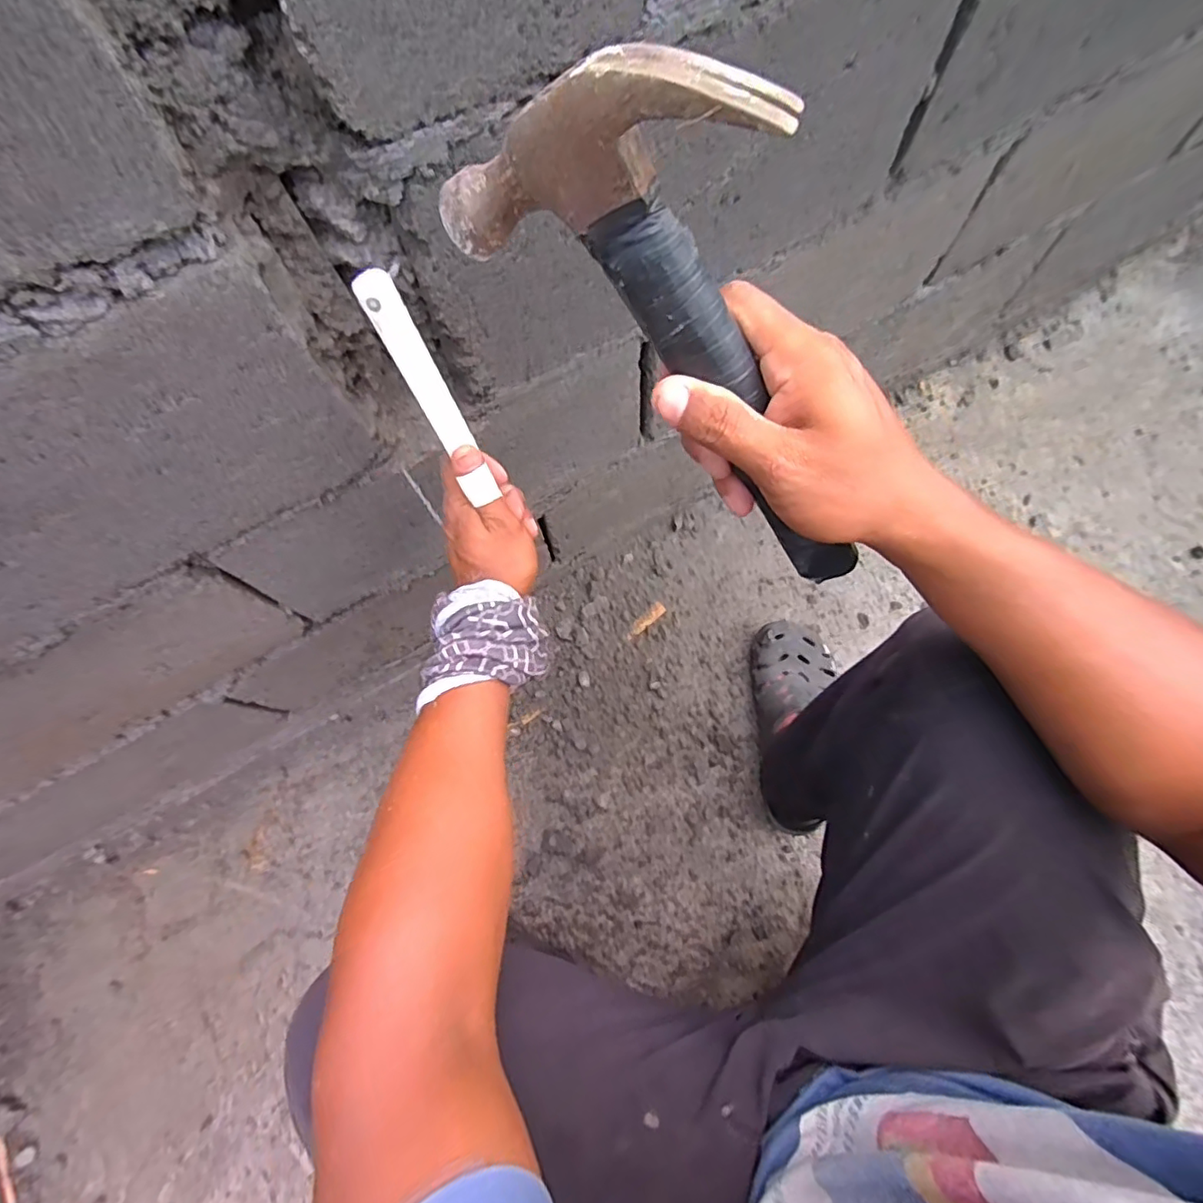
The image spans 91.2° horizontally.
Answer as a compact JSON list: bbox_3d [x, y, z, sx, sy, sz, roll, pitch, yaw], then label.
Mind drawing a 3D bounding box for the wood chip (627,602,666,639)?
[{"bbox_3d":[0.067,0.030,0.898,0.073,0.007,0.020,-40,77,-10],"label":"wood chip"}]

